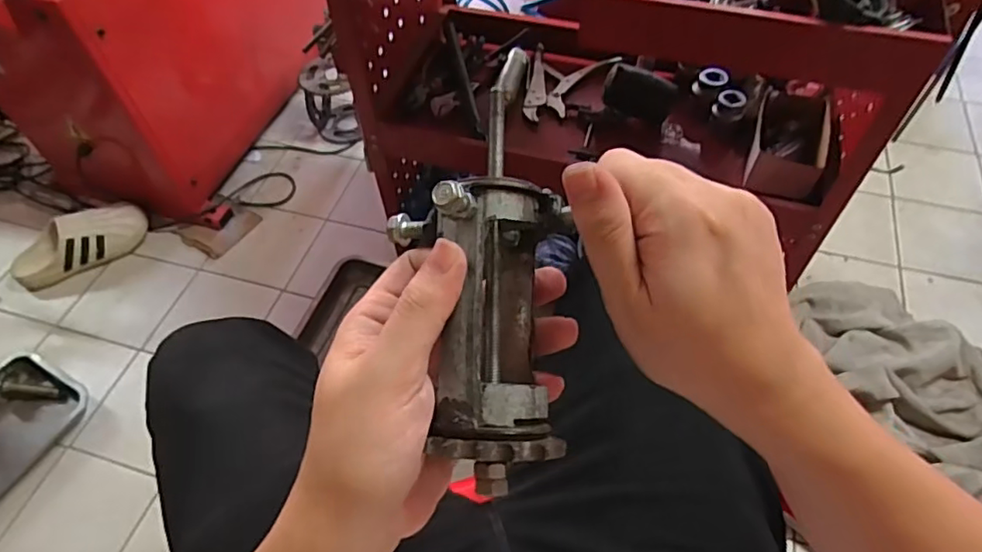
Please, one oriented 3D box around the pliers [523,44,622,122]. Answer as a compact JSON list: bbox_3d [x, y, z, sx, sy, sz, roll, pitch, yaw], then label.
[{"bbox_3d":[0.108,-0.317,0.954,0.140,0.023,0.166,23,58,17],"label":"pliers"}]

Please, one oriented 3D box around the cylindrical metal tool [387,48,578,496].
[{"bbox_3d":[-0.006,-0.006,0.240,0.069,0.065,0.174,0,74,2],"label":"cylindrical metal tool"}]

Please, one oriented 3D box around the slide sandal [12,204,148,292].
[{"bbox_3d":[-0.858,-0.066,1.217,0.265,0.094,0.091,-24,57,-15],"label":"slide sandal"}]

